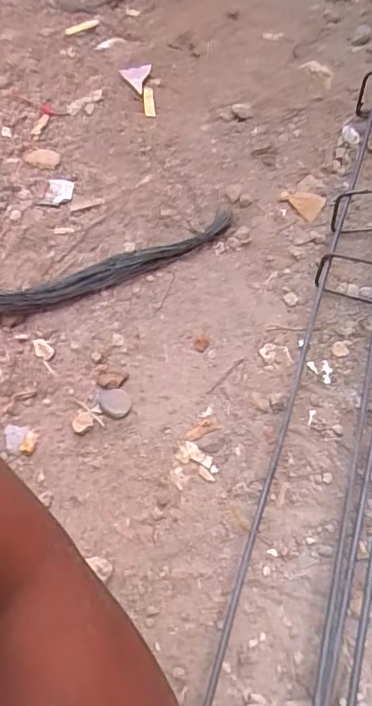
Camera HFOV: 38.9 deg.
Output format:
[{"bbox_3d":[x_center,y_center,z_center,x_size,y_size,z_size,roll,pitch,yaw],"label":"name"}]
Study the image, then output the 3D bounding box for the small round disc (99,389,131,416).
[{"bbox_3d":[-0.074,0.051,0.551,0.034,0.010,0.030,27,67,13],"label":"small round disc"}]

